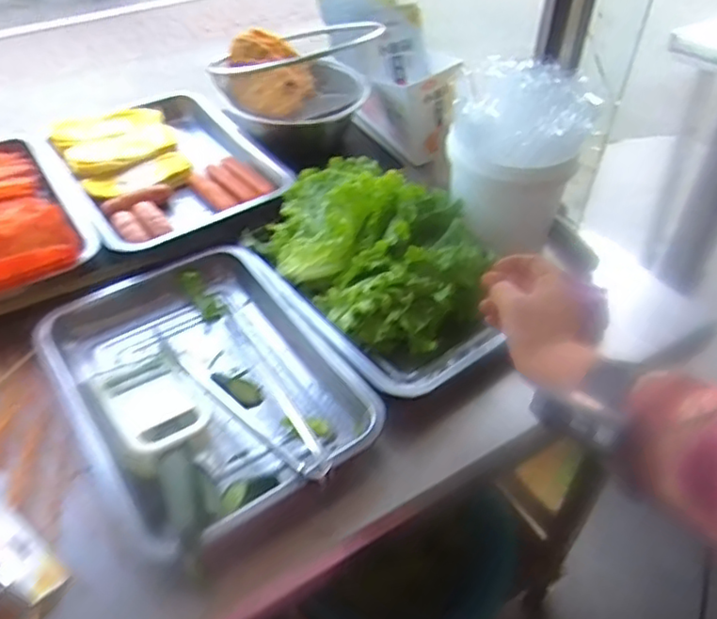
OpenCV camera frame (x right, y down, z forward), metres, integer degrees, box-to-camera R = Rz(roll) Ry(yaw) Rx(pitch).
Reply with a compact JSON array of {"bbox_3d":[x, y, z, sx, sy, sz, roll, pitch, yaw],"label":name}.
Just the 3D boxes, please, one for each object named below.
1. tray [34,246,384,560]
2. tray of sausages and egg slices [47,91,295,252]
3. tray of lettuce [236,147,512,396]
[{"bbox_3d":[-0.164,0.080,0.687,0.264,0.060,0.359,-26,49,-25],"label":"tray"},{"bbox_3d":[-0.273,-0.201,0.915,0.262,0.056,0.340,-23,48,-23],"label":"tray of sausages and egg slices"},{"bbox_3d":[0.029,-0.057,0.798,0.240,0.149,0.317,-26,49,-25],"label":"tray of lettuce"}]

